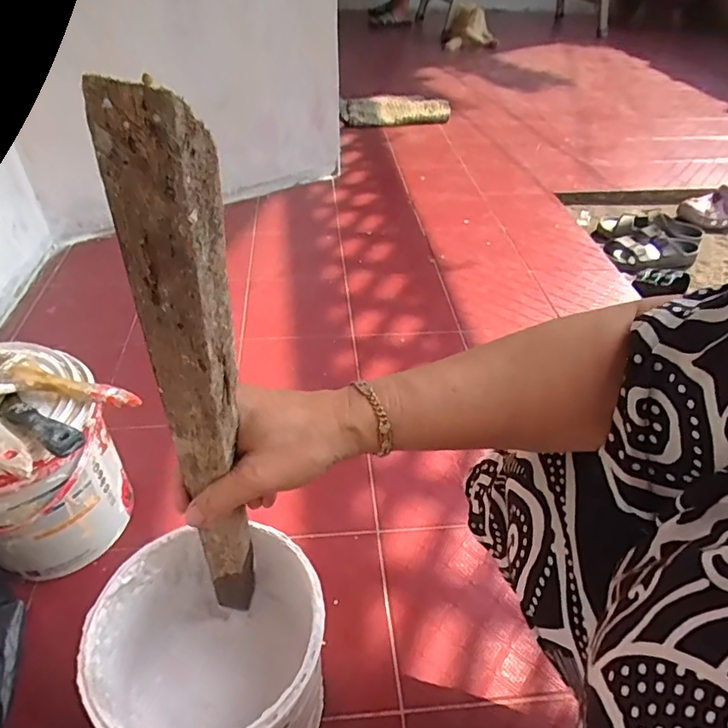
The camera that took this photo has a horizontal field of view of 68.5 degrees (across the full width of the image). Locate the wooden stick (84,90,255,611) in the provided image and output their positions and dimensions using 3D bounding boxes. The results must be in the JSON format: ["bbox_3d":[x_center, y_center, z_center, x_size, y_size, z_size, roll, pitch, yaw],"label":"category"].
[{"bbox_3d":[-0.093,0.063,0.334,0.040,0.458,0.020,-7,51,-15],"label":"wooden stick"}]

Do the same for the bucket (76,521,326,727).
[{"bbox_3d":[-0.126,0.268,0.475,0.177,0.183,0.172,2,43,-2],"label":"bucket"}]

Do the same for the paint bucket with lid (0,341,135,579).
[{"bbox_3d":[-0.377,0.112,0.592,0.180,0.221,0.162,-32,53,-32],"label":"paint bucket with lid"}]

